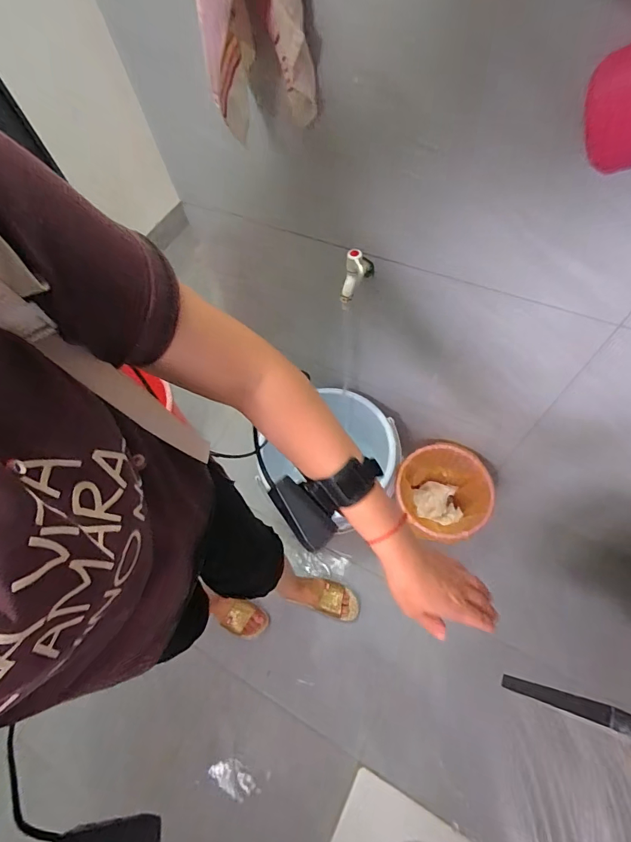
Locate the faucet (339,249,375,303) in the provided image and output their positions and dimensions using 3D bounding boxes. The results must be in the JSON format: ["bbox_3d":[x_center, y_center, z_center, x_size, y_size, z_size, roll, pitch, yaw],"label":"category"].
[{"bbox_3d":[0.071,-0.251,0.679,0.033,0.082,0.067,30,64,16],"label":"faucet"}]

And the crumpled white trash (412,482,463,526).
[{"bbox_3d":[0.347,0.229,1.133,0.124,0.051,0.124,7,61,4],"label":"crumpled white trash"}]

